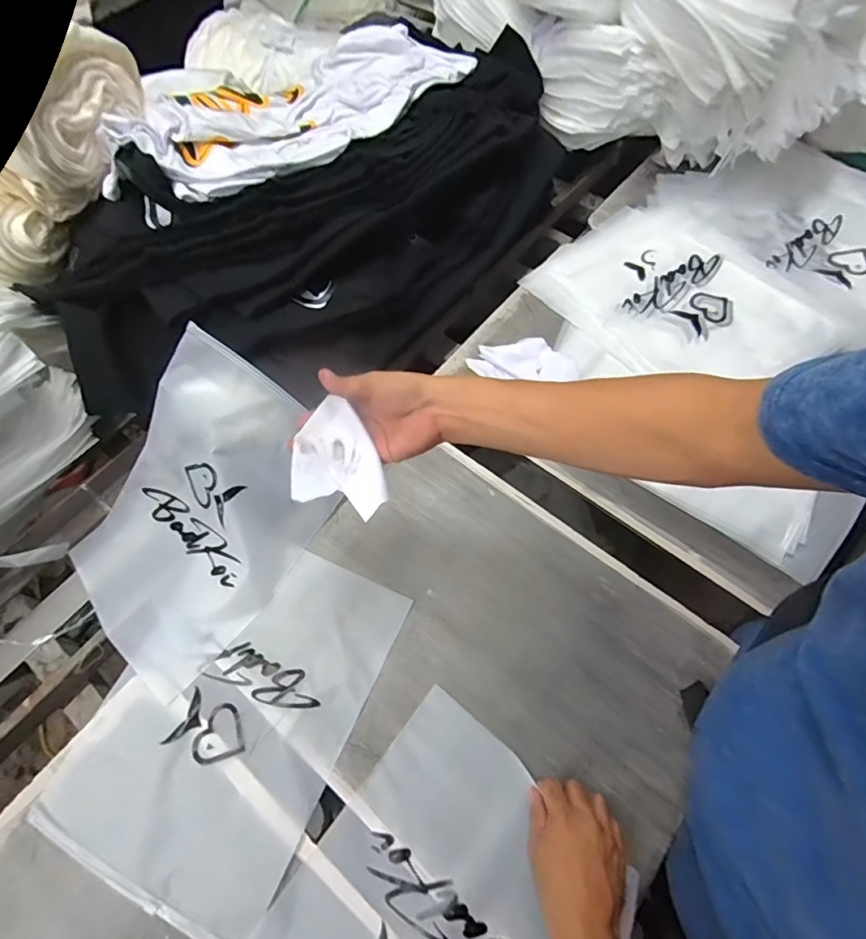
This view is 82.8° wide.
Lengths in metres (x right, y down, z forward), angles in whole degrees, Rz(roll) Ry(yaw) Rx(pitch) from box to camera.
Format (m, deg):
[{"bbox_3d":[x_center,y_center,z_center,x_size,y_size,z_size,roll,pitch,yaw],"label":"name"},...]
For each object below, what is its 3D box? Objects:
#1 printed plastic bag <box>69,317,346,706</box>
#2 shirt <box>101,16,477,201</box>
[{"bbox_3d":[-0.289,0.043,0.598,0.260,0.139,0.350,38,71,19],"label":"printed plastic bag"},{"bbox_3d":[-0.196,-0.512,0.679,0.253,0.087,0.505,38,72,19],"label":"shirt"}]

